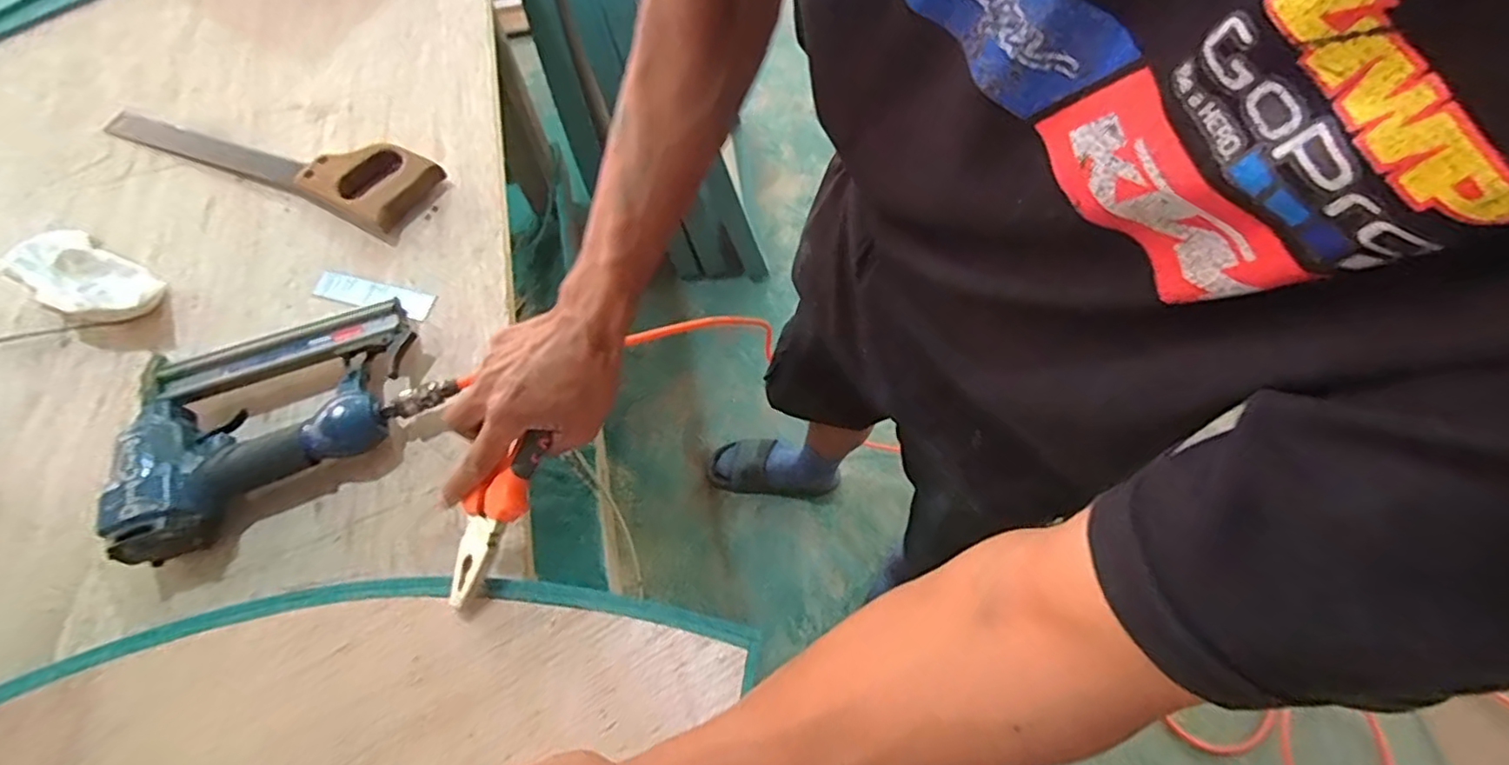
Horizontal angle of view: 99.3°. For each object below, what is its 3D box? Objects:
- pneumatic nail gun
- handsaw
[{"bbox_3d":[-0.398,0.017,0.531,0.253,0.056,0.156,-30,68,-12],"label":"pneumatic nail gun"},{"bbox_3d":[-0.507,-0.247,0.665,0.377,0.028,0.085,21,68,11],"label":"handsaw"}]

